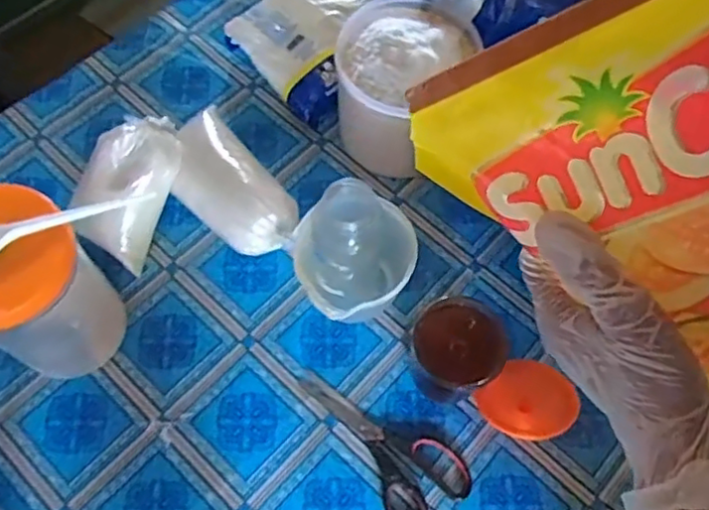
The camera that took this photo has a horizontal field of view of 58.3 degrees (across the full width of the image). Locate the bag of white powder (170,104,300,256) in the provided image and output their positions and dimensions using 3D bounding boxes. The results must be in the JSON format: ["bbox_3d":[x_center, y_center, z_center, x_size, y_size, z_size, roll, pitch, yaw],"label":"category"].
[{"bbox_3d":[-0.114,-0.061,0.572,0.076,0.060,0.160,-36,73,-17],"label":"bag of white powder"}]

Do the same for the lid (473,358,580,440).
[{"bbox_3d":[0.140,0.117,0.512,0.077,0.010,0.072,-7,38,6],"label":"lid"}]

